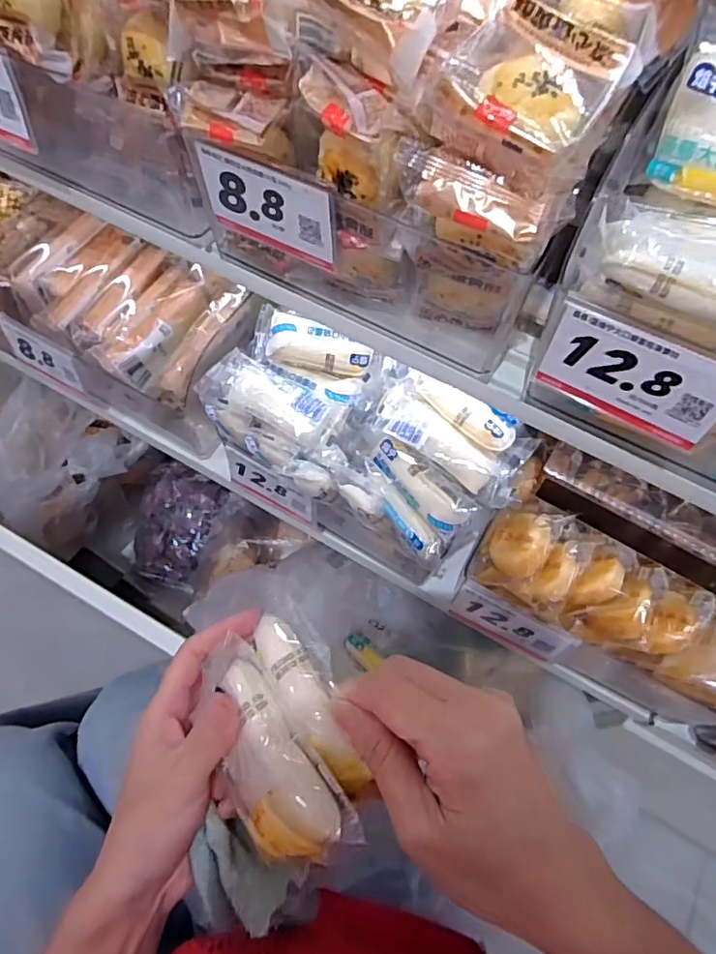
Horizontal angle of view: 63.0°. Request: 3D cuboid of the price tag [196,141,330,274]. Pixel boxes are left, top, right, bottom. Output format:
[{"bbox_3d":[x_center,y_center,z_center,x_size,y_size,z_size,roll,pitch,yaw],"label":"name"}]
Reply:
[{"bbox_3d":[-0.057,-0.170,0.370,0.095,0.060,0.005,28,68,11],"label":"price tag"}]

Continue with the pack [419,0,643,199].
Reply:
[{"bbox_3d":[0.081,-0.178,0.271,0.073,0.035,0.084,29,68,11],"label":"pack"}]

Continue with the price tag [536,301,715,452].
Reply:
[{"bbox_3d":[0.149,-0.054,0.316,0.096,0.059,0.010,30,68,12],"label":"price tag"}]

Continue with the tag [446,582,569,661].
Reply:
[{"bbox_3d":[0.127,0.127,0.499,0.094,0.051,0.010,25,45,12],"label":"tag"}]

